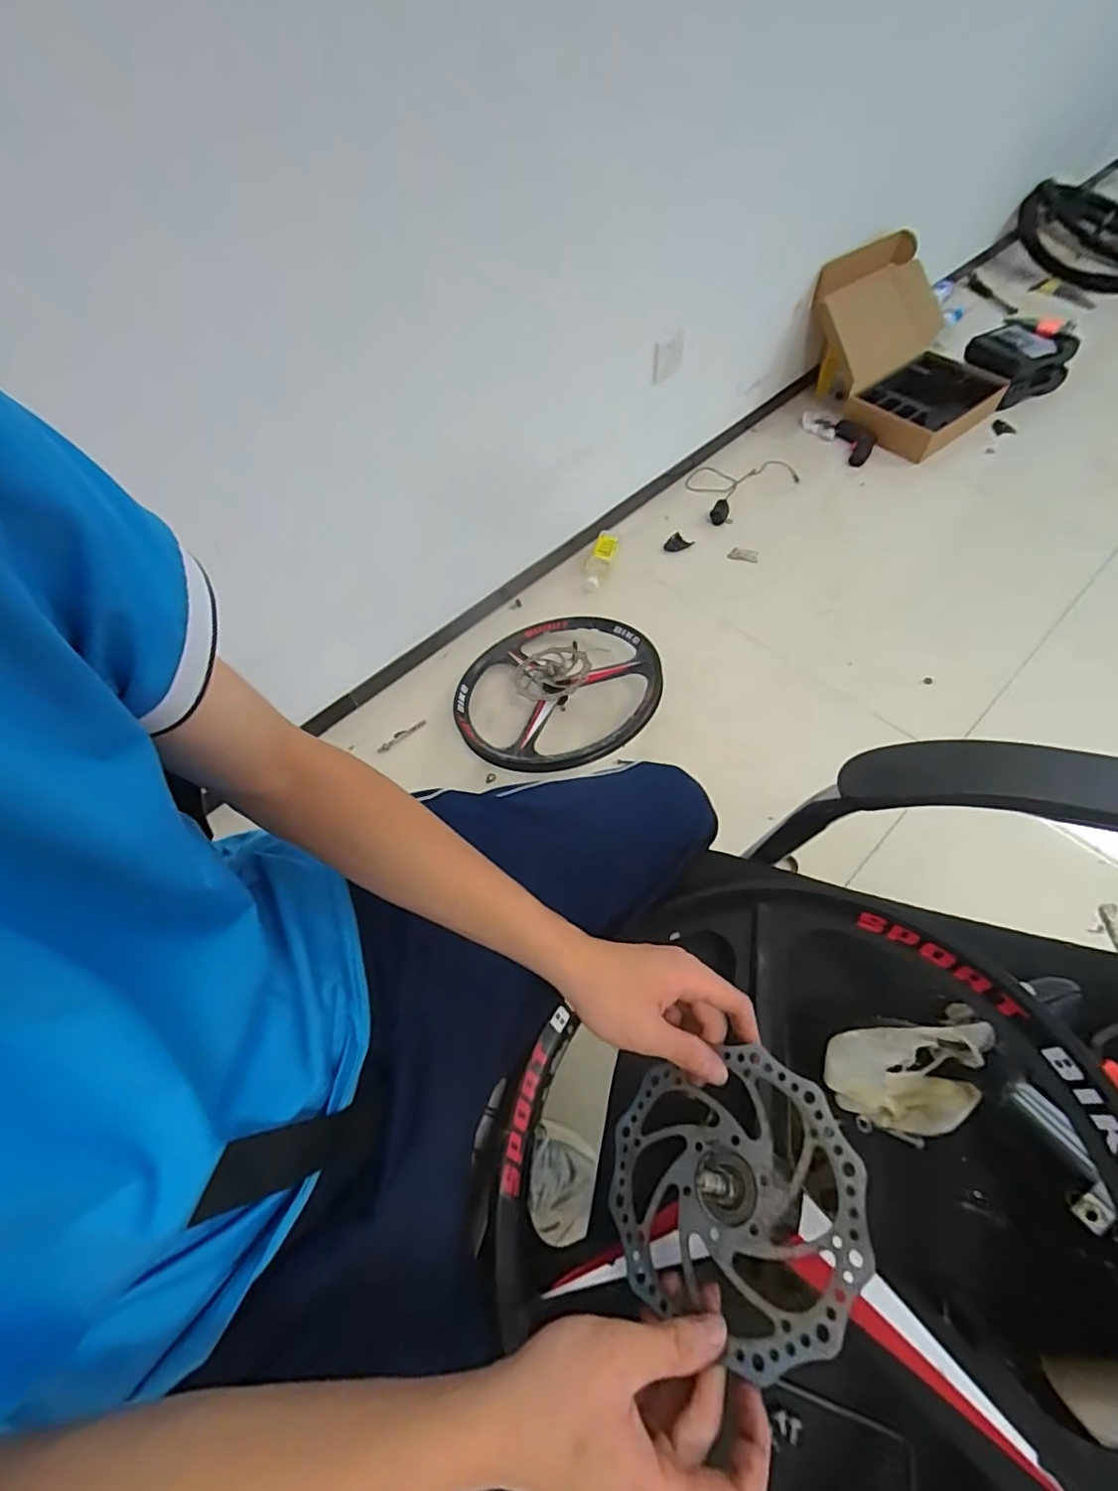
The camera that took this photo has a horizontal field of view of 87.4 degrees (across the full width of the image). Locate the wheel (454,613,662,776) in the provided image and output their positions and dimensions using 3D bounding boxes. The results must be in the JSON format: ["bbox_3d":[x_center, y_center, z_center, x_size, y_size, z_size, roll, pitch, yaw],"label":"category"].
[{"bbox_3d":[-0.004,-0.112,1.155,0.387,0.085,0.408,-2,58,3],"label":"wheel"}]

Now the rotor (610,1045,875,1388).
[{"bbox_3d":[0.100,0.260,0.346,0.147,0.010,0.145,17,68,48],"label":"rotor"}]

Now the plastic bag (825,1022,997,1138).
[{"bbox_3d":[0.249,0.237,0.419,0.106,0.114,0.026,-15,29,7],"label":"plastic bag"}]

